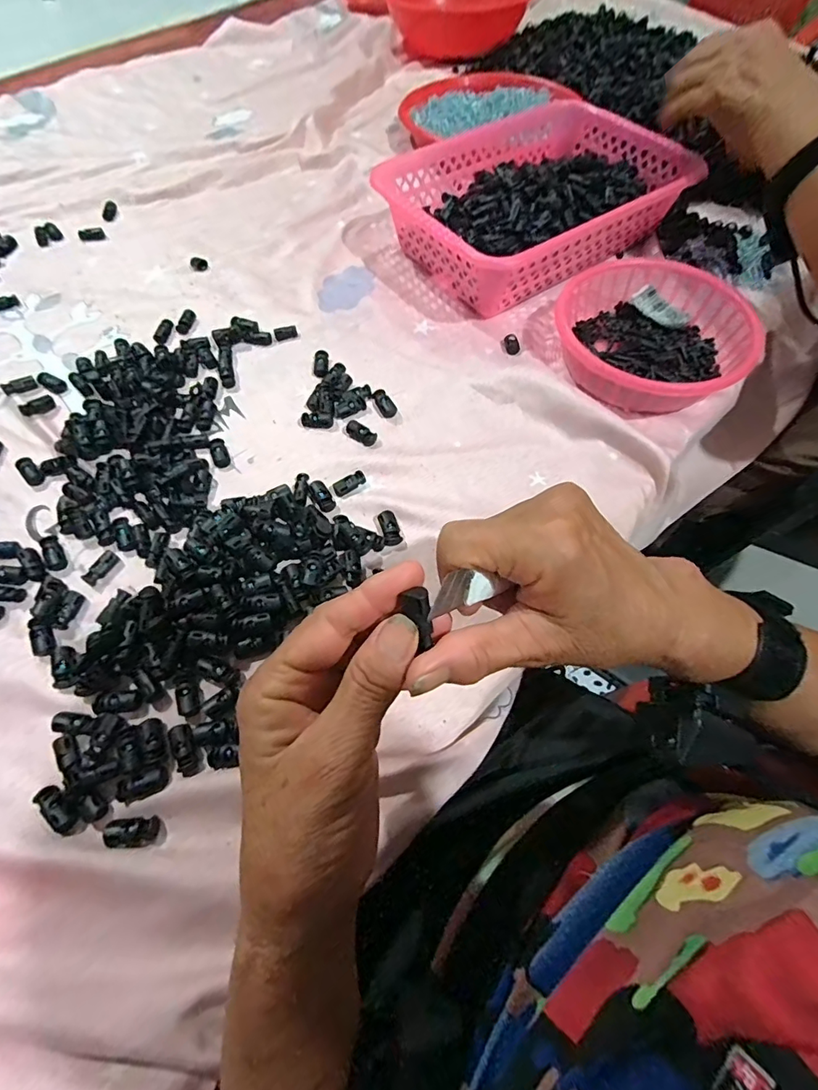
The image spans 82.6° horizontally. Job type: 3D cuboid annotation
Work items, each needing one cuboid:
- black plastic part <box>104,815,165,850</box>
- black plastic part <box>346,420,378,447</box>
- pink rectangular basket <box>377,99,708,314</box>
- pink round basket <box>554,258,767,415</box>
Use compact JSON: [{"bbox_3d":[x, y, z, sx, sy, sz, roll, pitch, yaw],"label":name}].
[{"bbox_3d":[-0.159,0.166,0.268,0.030,0.007,0.015,4,61,-15],"label":"black plastic part"},{"bbox_3d":[-0.042,-0.101,0.414,0.028,0.008,0.016,36,68,18],"label":"black plastic part"},{"bbox_3d":[0.133,-0.383,0.520,0.296,0.078,0.203,-30,66,-14],"label":"pink rectangular basket"},{"bbox_3d":[0.226,-0.193,0.440,0.170,0.054,0.171,0,62,1],"label":"pink round basket"}]

